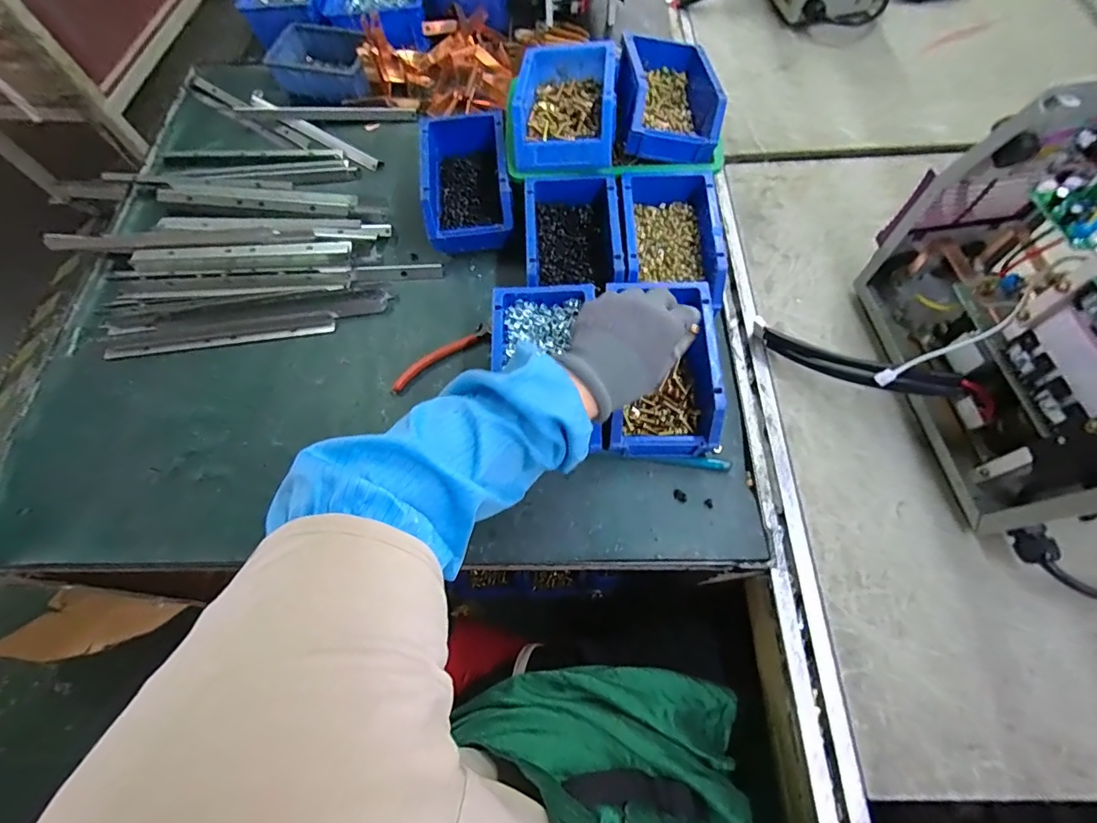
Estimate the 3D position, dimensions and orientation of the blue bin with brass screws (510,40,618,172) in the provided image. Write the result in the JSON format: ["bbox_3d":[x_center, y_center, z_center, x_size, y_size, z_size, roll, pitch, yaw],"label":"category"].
[{"bbox_3d":[0.021,-0.347,0.545,0.115,0.060,0.159,4,65,4],"label":"blue bin with brass screws"}]

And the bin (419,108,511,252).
[{"bbox_3d":[-0.097,-0.277,0.585,0.096,0.080,0.167,-7,65,-1],"label":"bin"}]

